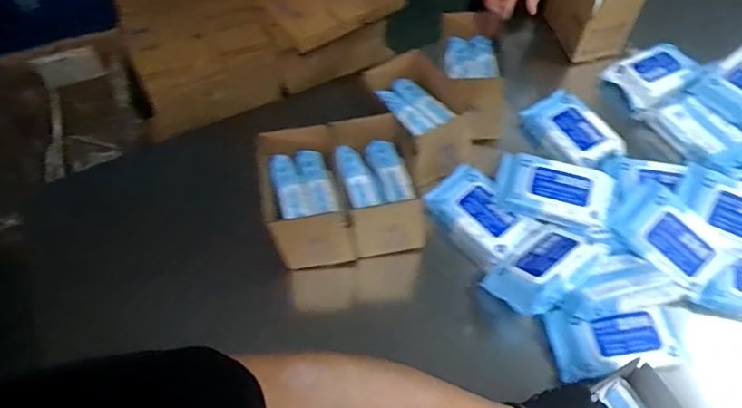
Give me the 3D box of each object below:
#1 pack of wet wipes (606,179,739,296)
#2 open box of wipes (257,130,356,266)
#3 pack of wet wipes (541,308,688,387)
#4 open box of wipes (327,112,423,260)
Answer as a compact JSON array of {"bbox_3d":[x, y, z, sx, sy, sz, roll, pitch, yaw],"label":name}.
[{"bbox_3d":[0.454,0.052,0.820,0.173,0.041,0.112,41,86,14],"label":"pack of wet wipes"},{"bbox_3d":[-0.102,0.002,0.847,0.118,0.150,0.168,-14,58,-8],"label":"open box of wipes"},{"bbox_3d":[0.353,0.200,0.784,0.183,0.035,0.096,-5,57,-2],"label":"pack of wet wipes"},{"bbox_3d":[0.010,-0.026,0.848,0.126,0.136,0.165,-12,57,-7],"label":"open box of wipes"}]

